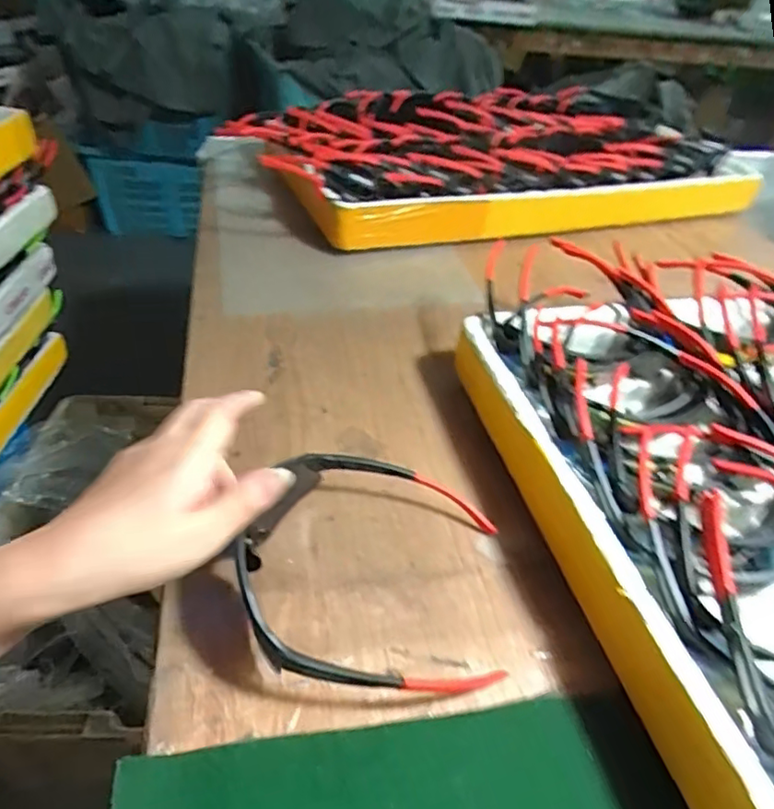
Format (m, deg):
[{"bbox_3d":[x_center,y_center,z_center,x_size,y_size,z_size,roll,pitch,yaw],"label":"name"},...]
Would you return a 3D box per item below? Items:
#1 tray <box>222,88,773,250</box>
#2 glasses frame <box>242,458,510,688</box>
[{"bbox_3d":[0.166,-0.379,0.905,0.758,0.115,0.343,-12,44,-20],"label":"tray"},{"bbox_3d":[-0.011,0.100,0.376,0.178,0.055,0.162,9,41,3],"label":"glasses frame"}]

